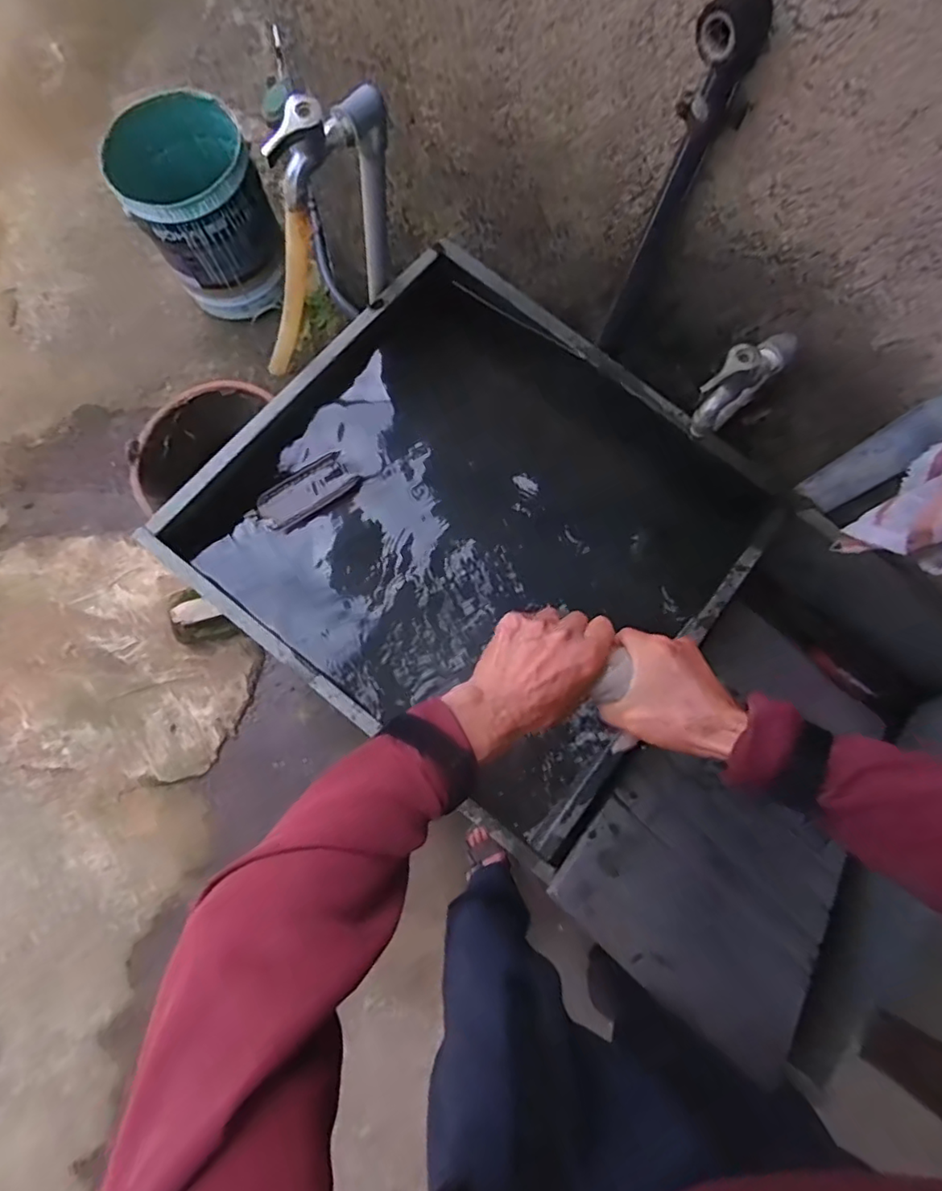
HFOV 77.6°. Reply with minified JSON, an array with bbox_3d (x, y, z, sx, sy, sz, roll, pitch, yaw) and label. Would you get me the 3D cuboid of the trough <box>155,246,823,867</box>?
[{"bbox_3d":[0.017,-0.086,0.756,0.574,0.176,0.540,38,80,7],"label":"trough"}]

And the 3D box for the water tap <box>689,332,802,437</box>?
[{"bbox_3d":[0.268,-0.216,0.568,0.121,0.084,0.037,-41,82,-11],"label":"water tap"}]

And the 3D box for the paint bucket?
[{"bbox_3d":[-0.597,-0.851,1.328,0.282,0.297,0.300,1,77,-2],"label":"paint bucket"}]

